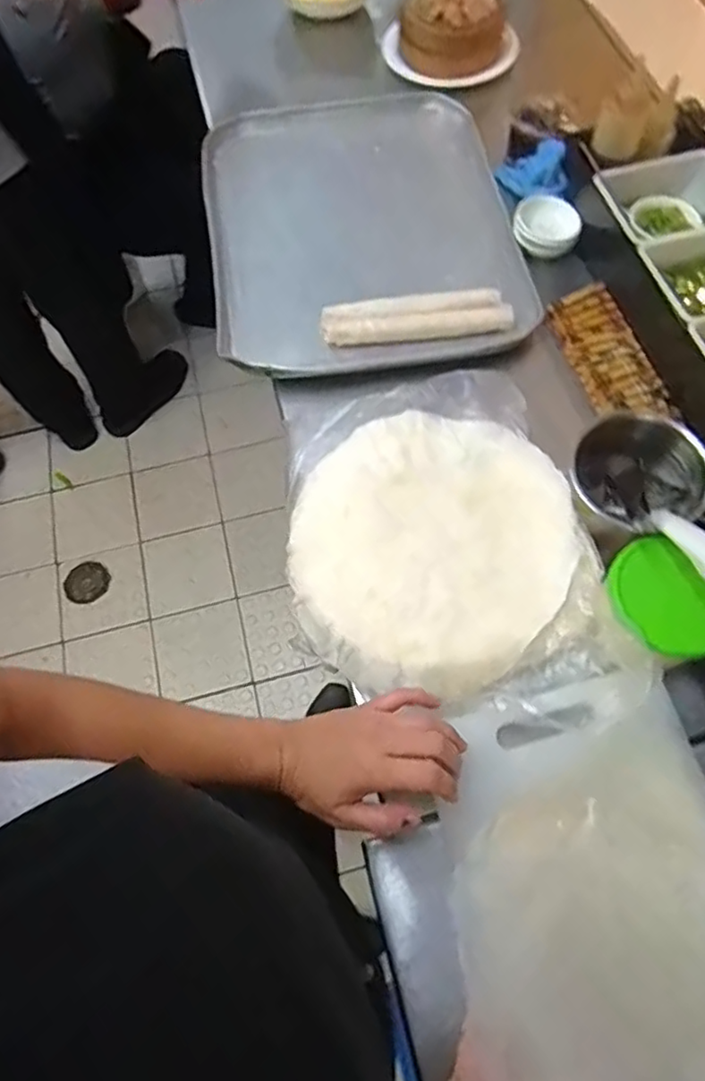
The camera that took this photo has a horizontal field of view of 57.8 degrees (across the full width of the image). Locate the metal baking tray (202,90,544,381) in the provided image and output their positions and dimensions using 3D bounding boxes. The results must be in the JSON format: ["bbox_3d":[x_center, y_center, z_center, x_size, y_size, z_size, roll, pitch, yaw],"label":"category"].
[{"bbox_3d":[0.006,-0.386,0.783,0.355,0.037,0.442,-10,65,-3],"label":"metal baking tray"}]

